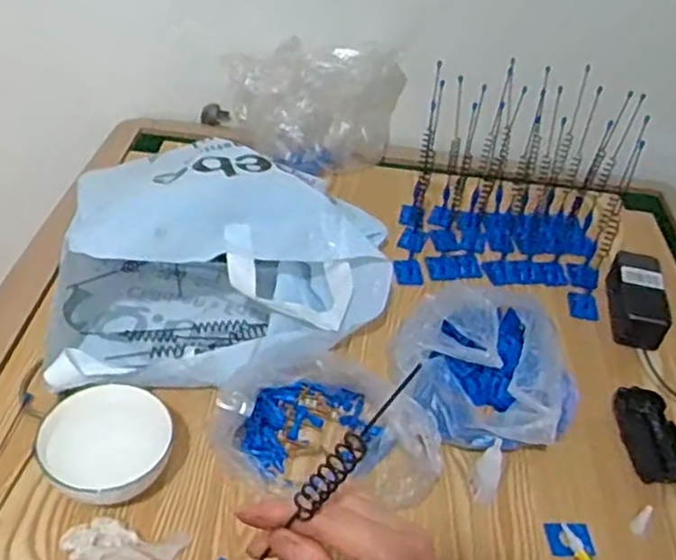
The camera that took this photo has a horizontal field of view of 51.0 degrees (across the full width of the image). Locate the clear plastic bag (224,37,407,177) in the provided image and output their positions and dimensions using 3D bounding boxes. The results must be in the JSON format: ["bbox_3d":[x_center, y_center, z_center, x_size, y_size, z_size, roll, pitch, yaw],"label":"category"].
[{"bbox_3d":[-0.033,-0.269,1.058,0.257,0.160,0.155,7,41,-1],"label":"clear plastic bag"}]

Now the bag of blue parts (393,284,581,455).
[{"bbox_3d":[0.157,0.093,0.733,0.183,0.068,0.188,-21,48,-30],"label":"bag of blue parts"}]

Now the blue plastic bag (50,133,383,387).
[{"bbox_3d":[-0.123,-0.025,0.778,0.347,0.142,0.272,-3,42,-12],"label":"blue plastic bag"}]

